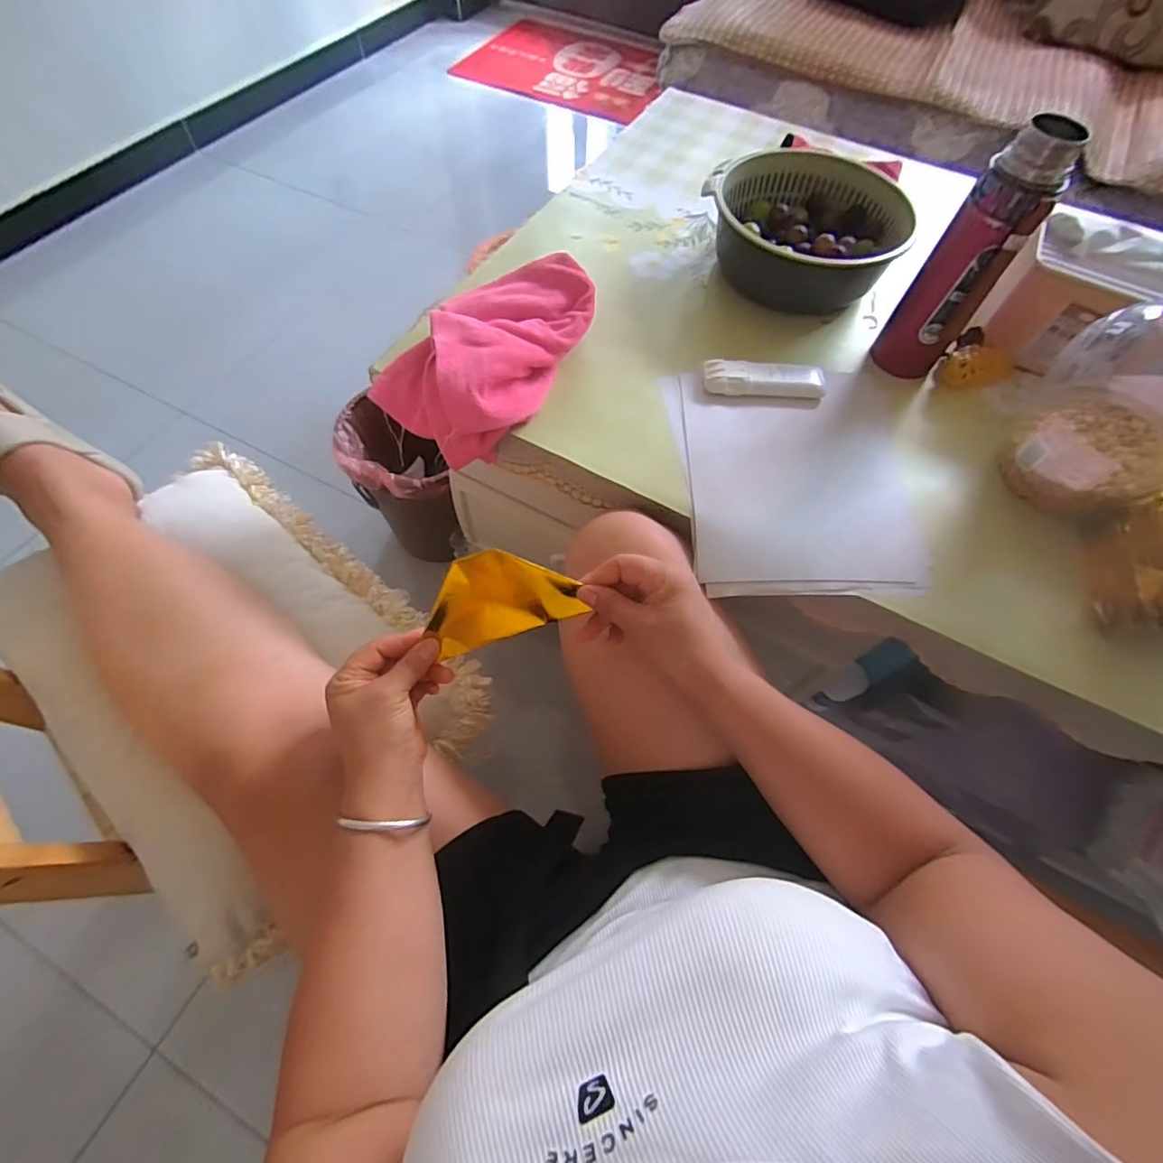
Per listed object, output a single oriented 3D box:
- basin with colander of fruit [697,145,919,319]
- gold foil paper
[{"bbox_3d":[0.259,-0.415,0.640,0.214,0.078,0.177,3,63,-1],"label":"basin with colander of fruit"},{"bbox_3d":[-0.065,0.012,0.421,0.115,0.075,0.008,-18,26,6],"label":"gold foil paper"}]

